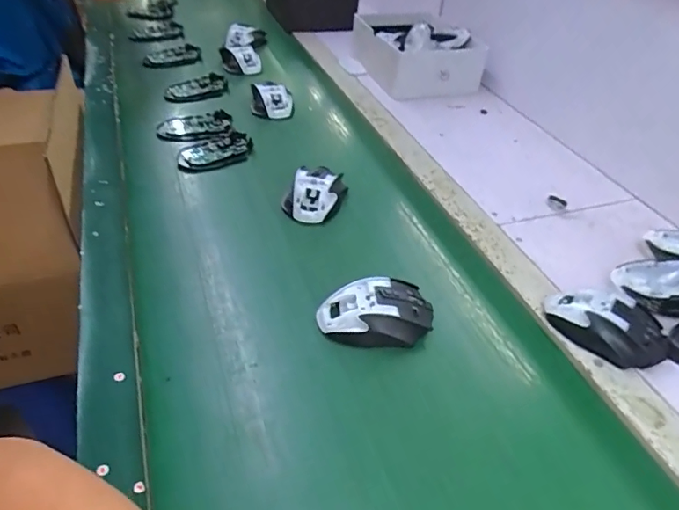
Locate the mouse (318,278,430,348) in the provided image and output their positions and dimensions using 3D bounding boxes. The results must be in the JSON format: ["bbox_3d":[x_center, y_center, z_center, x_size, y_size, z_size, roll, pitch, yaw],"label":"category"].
[{"bbox_3d":[0.039,0.059,0.509,0.112,0.036,0.066,-8,42,-14],"label":"mouse"}]

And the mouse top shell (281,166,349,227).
[{"bbox_3d":[-0.035,-0.083,0.666,0.078,0.039,0.087,11,41,7],"label":"mouse top shell"}]

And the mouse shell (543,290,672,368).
[{"bbox_3d":[0.276,0.073,0.518,0.117,0.039,0.072,17,42,14],"label":"mouse shell"}]

